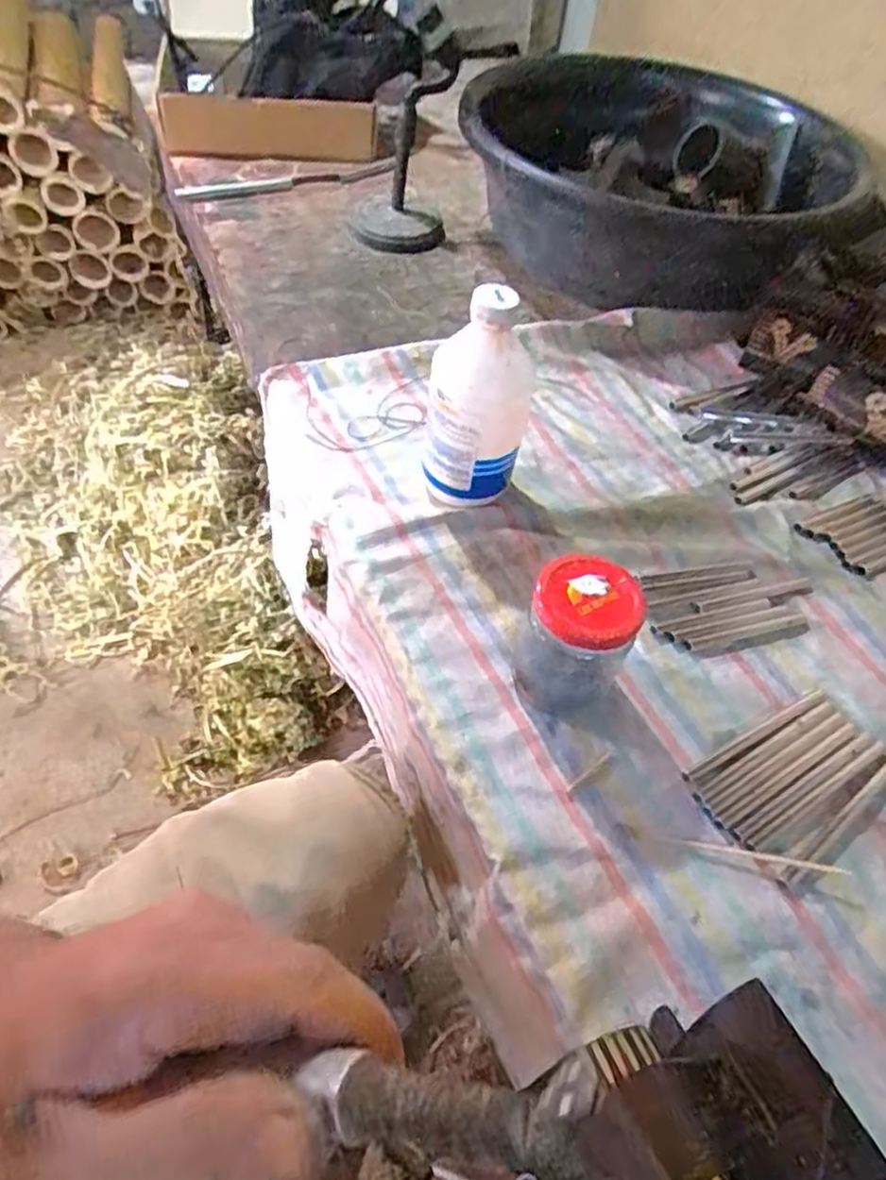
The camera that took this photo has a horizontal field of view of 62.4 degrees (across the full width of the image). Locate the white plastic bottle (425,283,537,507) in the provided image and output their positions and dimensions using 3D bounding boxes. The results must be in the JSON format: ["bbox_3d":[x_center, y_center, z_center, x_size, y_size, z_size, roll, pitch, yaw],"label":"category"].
[{"bbox_3d":[0.027,-0.134,0.537,0.073,0.167,0.067,4,52,-2],"label":"white plastic bottle"}]

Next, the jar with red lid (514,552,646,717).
[{"bbox_3d":[0.084,0.031,0.458,0.064,0.092,0.062,2,52,-3],"label":"jar with red lid"}]

